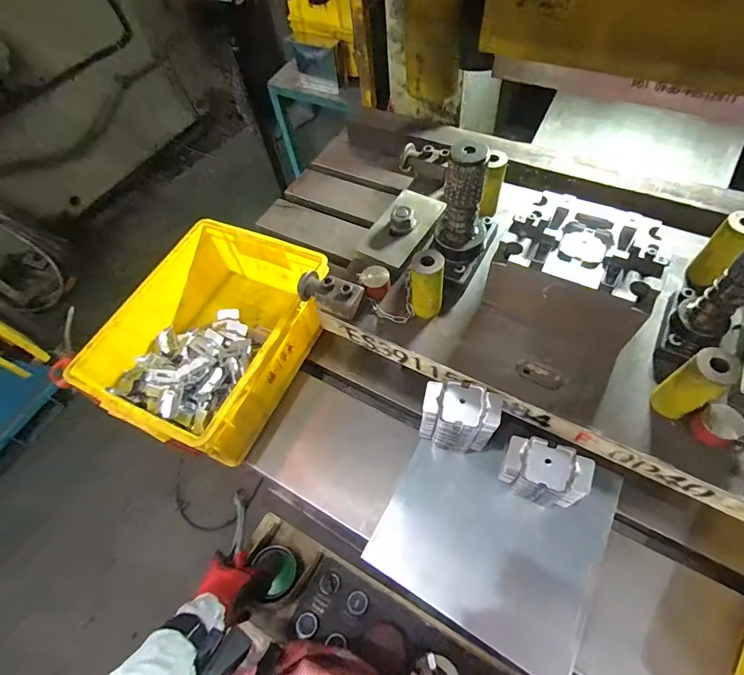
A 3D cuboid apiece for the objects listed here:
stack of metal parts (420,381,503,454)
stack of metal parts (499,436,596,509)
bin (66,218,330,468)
[{"bbox_3d":[0.114,0.112,0.554,0.090,0.140,0.051,18,62,14],"label":"stack of metal parts"},{"bbox_3d":[0.213,0.174,0.526,0.101,0.121,0.053,28,65,18],"label":"stack of metal parts"},{"bbox_3d":[-0.250,-0.003,0.672,0.265,0.145,0.335,20,62,14],"label":"bin"}]

